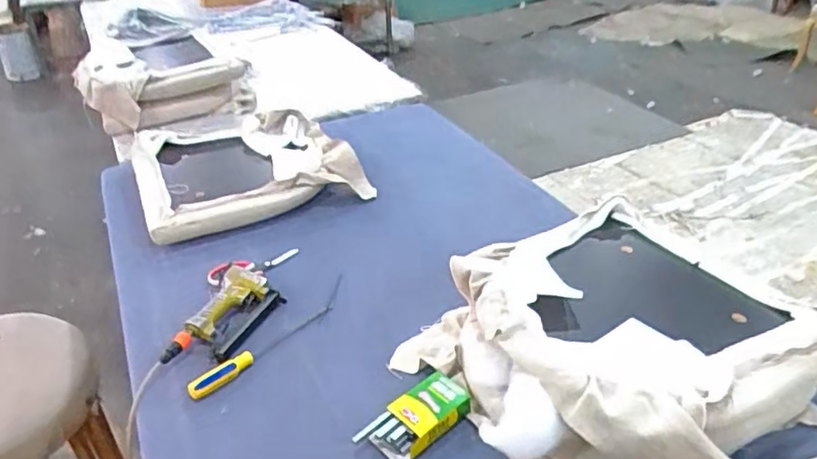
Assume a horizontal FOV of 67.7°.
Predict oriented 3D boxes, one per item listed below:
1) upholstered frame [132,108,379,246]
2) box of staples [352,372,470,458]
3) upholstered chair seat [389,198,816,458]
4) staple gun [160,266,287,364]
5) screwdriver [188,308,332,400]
[{"bbox_3d":[-0.407,-0.167,1.556,0.510,0.101,0.458,-13,35,-23],"label":"upholstered frame"},{"bbox_3d":[0.012,0.285,0.923,0.173,0.033,0.080,-27,41,-34],"label":"box of staples"},{"bbox_3d":[0.308,0.182,0.975,0.532,0.172,0.497,-19,38,-30],"label":"upholstered chair seat"},{"bbox_3d":[-0.324,0.158,1.127,0.124,0.042,0.276,11,33,13],"label":"staple gun"},{"bbox_3d":[-0.249,0.208,1.064,0.030,0.026,0.286,29,41,35],"label":"screwdriver"}]

